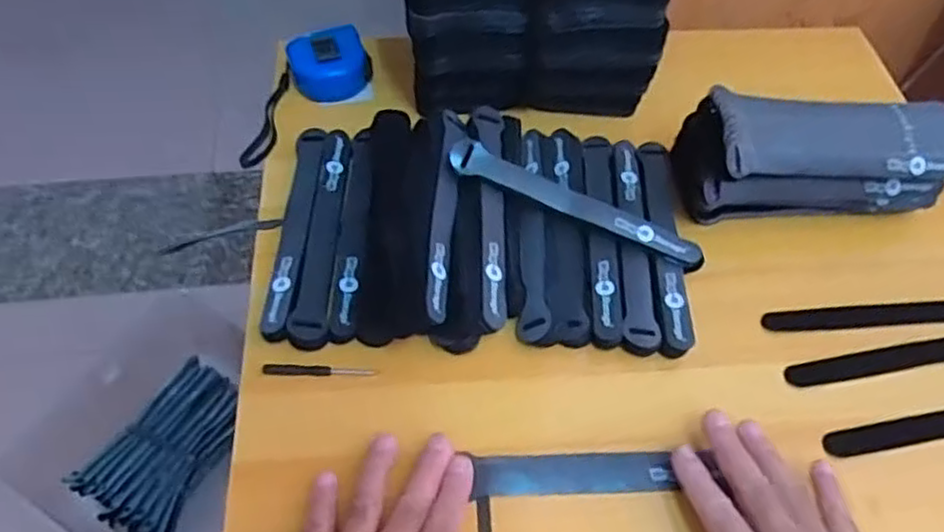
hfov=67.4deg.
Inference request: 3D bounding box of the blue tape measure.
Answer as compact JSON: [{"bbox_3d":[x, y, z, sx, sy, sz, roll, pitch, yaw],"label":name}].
[{"bbox_3d":[-0.130,-0.186,0.647,0.070,0.032,0.060,-17,57,-14],"label":"blue tape measure"}]

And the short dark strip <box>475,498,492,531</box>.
[{"bbox_3d":[0.008,0.161,0.435,0.009,0.005,0.037,-2,55,-4],"label":"short dark strip"}]

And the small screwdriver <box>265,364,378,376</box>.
[{"bbox_3d":[-0.105,0.072,0.486,0.076,0.004,0.008,2,55,-1],"label":"small screwdriver"}]

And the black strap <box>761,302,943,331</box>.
[{"bbox_3d":[0.316,0.038,0.531,0.194,0.005,0.024,-3,55,-5],"label":"black strap"}]

